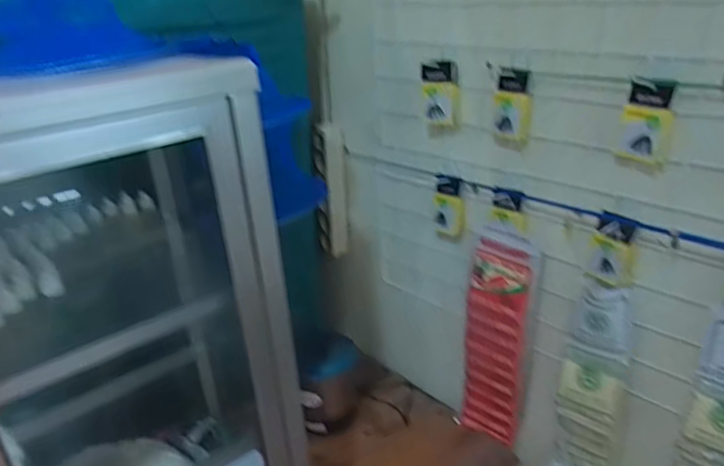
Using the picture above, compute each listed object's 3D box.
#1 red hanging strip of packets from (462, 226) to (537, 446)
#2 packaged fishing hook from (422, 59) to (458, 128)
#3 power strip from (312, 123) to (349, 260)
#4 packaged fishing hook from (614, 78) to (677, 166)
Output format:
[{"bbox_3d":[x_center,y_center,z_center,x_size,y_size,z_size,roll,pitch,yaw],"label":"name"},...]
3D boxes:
[{"bbox_3d":[0.223,0.179,0.908,0.038,0.382,0.100,-21,30,-36],"label":"red hanging strip of packets"},{"bbox_3d":[0.122,-0.210,0.836,0.052,0.098,0.021,-1,23,27],"label":"packaged fishing hook"},{"bbox_3d":[-0.060,-0.082,1.090,0.049,0.258,0.044,-16,28,-28],"label":"power strip"},{"bbox_3d":[0.333,-0.131,0.645,0.015,0.090,0.058,-14,27,-38],"label":"packaged fishing hook"}]

